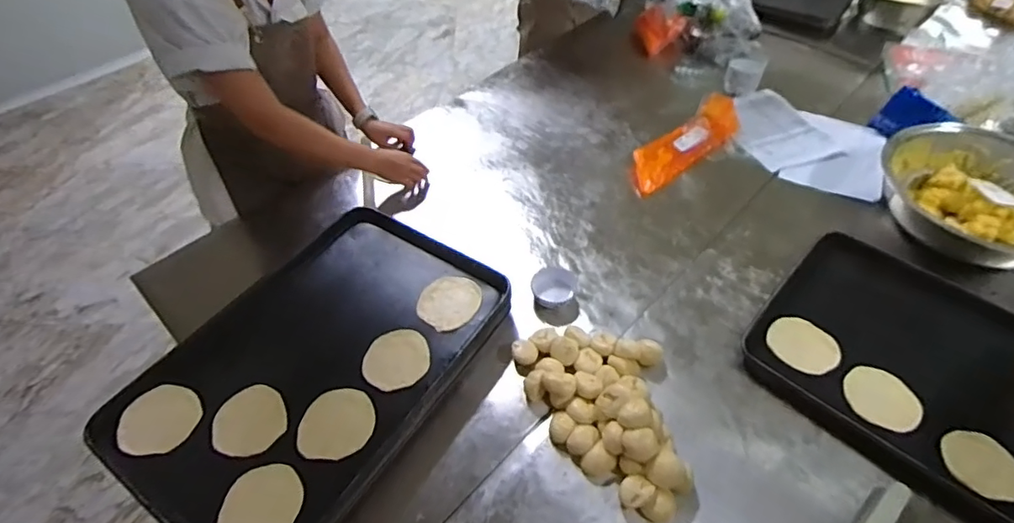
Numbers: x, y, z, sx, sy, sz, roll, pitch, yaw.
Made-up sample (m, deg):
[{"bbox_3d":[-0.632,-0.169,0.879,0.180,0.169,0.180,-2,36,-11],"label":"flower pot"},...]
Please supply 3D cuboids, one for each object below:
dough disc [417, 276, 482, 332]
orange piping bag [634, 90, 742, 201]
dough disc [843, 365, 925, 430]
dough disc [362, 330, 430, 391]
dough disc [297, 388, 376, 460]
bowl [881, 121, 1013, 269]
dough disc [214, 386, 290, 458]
[{"bbox_3d":[-0.103,0.071,0.965,0.109,0.010,0.113,-1,49,1],"label":"dough disc"},{"bbox_3d":[0.427,-0.288,1.286,0.401,0.031,0.117,-35,58,-24],"label":"orange piping bag"},{"bbox_3d":[0.614,0.224,0.880,0.093,0.006,0.115,-22,45,-5],"label":"dough disc"},{"bbox_3d":[-0.184,0.161,0.891,0.106,0.005,0.113,1,43,-1],"label":"dough disc"},{"bbox_3d":[-0.257,0.247,0.817,0.107,0.008,0.106,-1,49,1],"label":"dough disc"},{"bbox_3d":[0.981,-0.139,1.100,0.326,0.118,0.358,-1,51,1],"label":"bowl"},{"bbox_3d":[-0.392,0.243,0.818,0.102,0.011,0.103,-1,49,1],"label":"dough disc"}]

